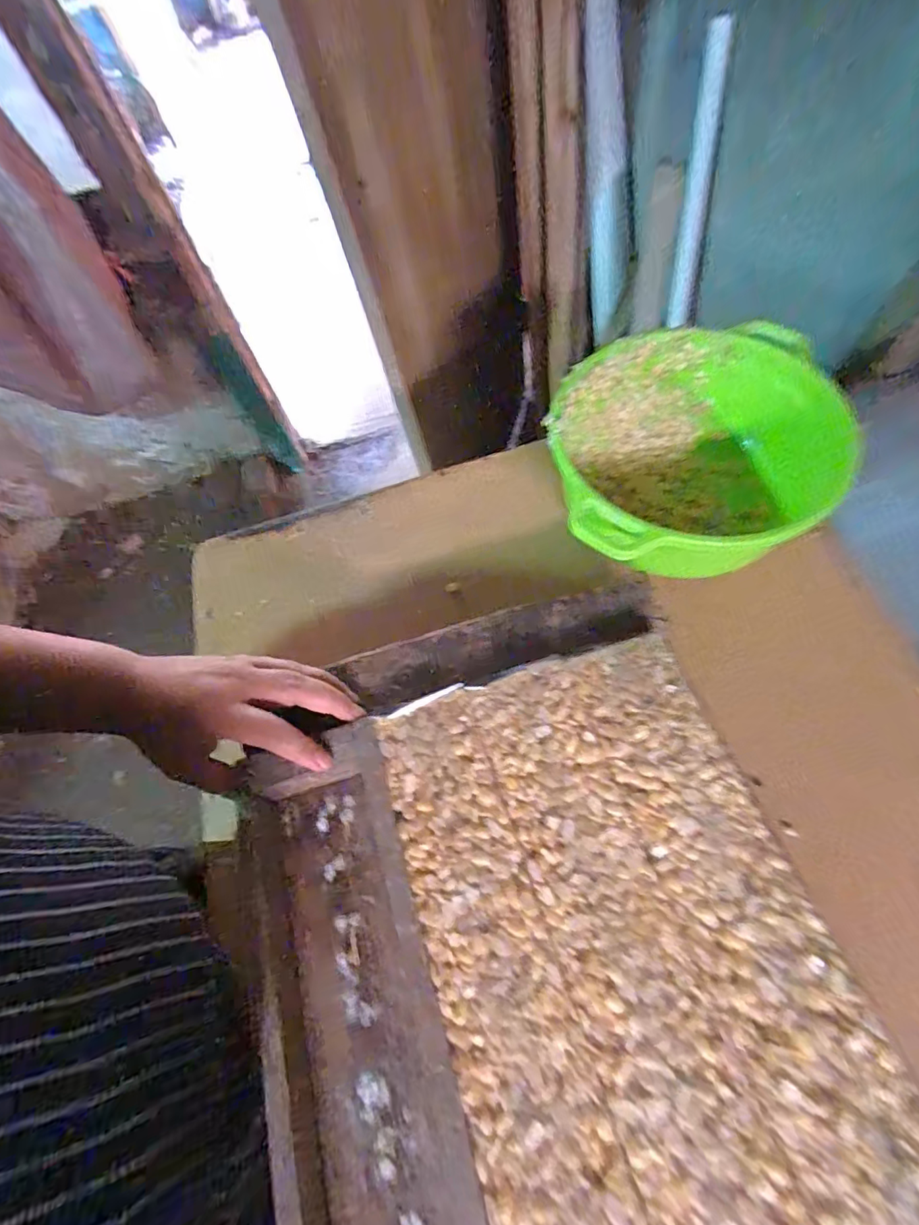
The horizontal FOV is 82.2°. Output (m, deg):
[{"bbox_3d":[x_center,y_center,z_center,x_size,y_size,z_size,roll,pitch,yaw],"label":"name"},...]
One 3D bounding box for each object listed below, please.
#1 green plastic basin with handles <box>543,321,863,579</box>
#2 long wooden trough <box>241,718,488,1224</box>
[{"bbox_3d":[0.174,-0.117,0.414,0.200,0.093,0.202,-3,60,5],"label":"green plastic basin with handles"},{"bbox_3d":[-0.042,0.265,0.240,0.105,0.051,0.418,-17,61,-6],"label":"long wooden trough"}]

